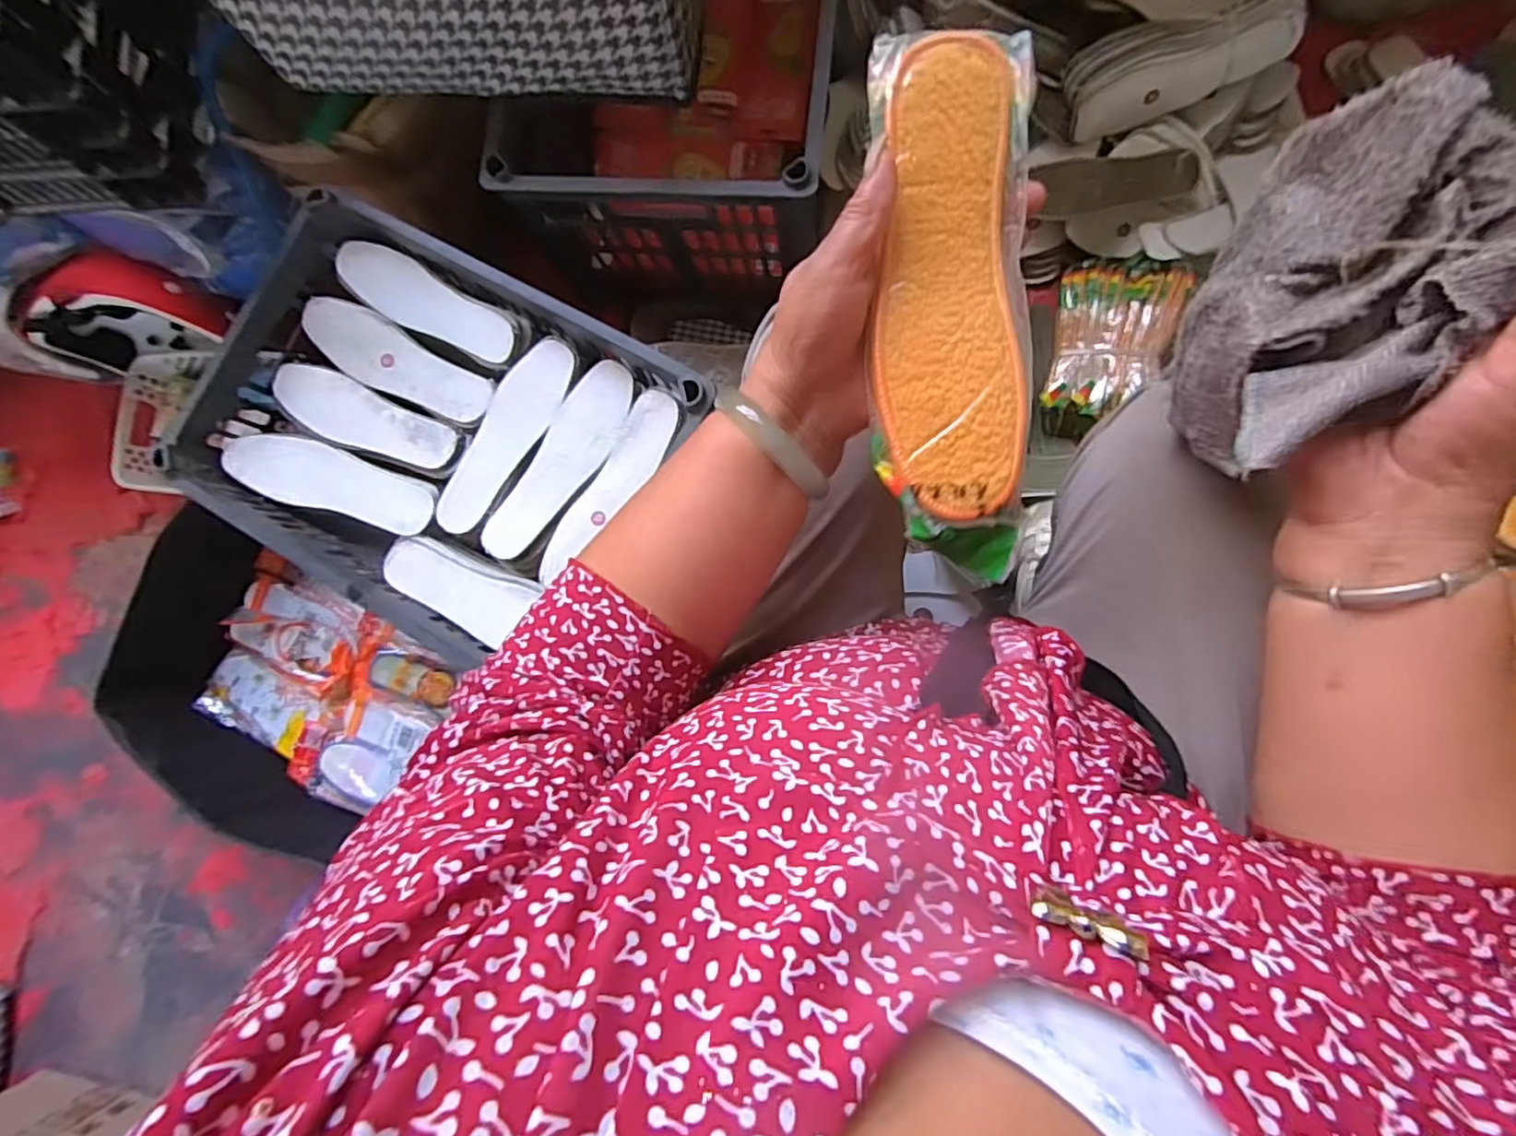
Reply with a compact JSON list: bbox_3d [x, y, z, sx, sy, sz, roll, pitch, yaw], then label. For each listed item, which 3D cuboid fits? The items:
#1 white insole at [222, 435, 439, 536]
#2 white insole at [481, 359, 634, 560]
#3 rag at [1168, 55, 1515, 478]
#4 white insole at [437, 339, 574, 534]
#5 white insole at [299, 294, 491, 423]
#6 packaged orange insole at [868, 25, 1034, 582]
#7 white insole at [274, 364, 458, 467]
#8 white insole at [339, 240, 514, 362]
[{"bbox_3d":[-0.447,-0.091,0.667,0.222,0.016,0.066,14,90,7],"label":"white insole"},{"bbox_3d":[-0.199,-0.106,0.650,0.068,0.009,0.222,33,92,6],"label":"white insole"},{"bbox_3d":[0.235,-0.103,0.266,0.075,0.091,0.137,14,90,7],"label":"rag"},{"bbox_3d":[-0.263,-0.136,0.663,0.075,0.006,0.217,29,89,17],"label":"white insole"},{"bbox_3d":[-0.385,-0.220,0.685,0.217,0.019,0.067,27,91,6],"label":"white insole"},{"bbox_3d":[0.090,-0.111,0.300,0.073,0.037,0.236,-4,102,6],"label":"packaged orange insole"},{"bbox_3d":[-0.421,-0.158,0.681,0.218,0.013,0.065,22,91,7],"label":"white insole"},{"bbox_3d":[-0.352,-0.281,0.688,0.221,0.023,0.066,32,92,6],"label":"white insole"}]

